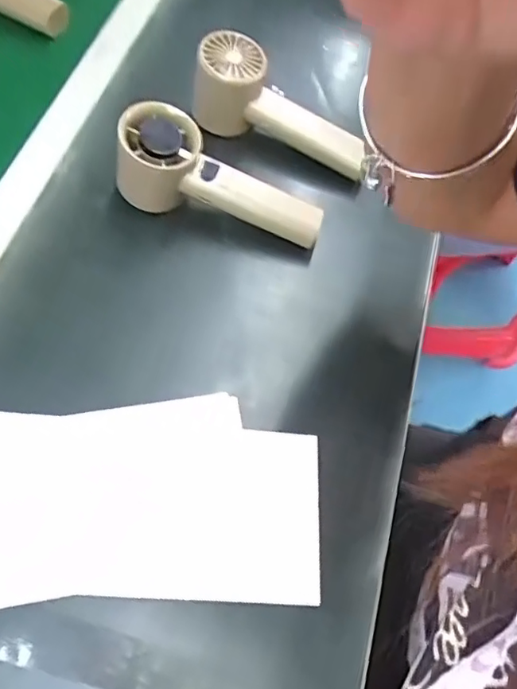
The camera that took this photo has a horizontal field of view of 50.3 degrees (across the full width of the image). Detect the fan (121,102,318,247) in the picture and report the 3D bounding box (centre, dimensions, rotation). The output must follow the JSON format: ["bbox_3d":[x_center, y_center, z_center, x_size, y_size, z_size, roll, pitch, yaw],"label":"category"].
[{"bbox_3d":[-0.027,-0.117,0.413,0.158,0.067,0.057,21,60,-8],"label":"fan"}]

